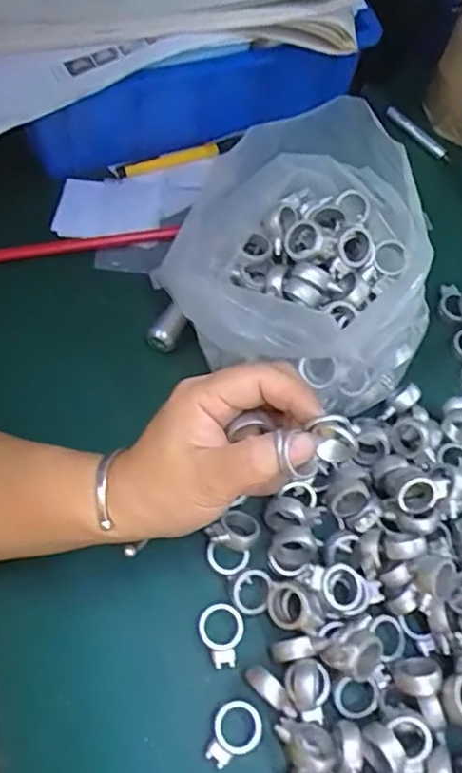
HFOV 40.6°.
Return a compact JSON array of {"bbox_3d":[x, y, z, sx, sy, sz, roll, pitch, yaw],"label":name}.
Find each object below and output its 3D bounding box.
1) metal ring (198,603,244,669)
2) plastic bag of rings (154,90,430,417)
[{"bbox_3d":[-0.005,0.145,0.364,0.026,0.009,0.035,-4,64,-7],"label":"metal ring"},{"bbox_3d":[0.053,-0.086,0.425,0.175,0.104,0.172,21,64,6],"label":"plastic bag of rings"}]

